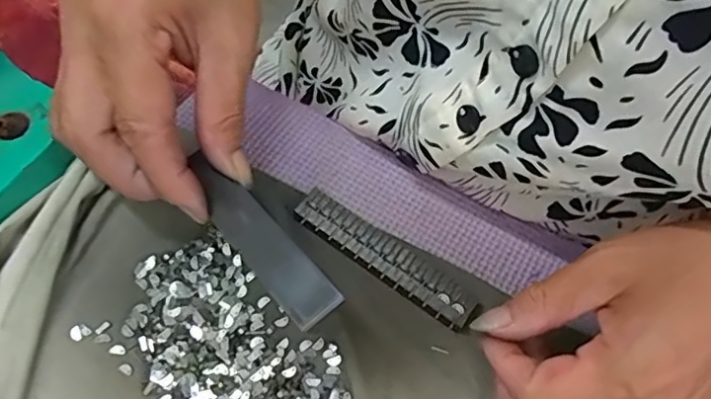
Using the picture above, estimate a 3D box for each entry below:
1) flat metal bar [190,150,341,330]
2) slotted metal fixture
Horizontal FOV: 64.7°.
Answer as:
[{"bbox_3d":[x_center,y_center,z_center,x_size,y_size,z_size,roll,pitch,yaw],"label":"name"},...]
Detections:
[{"bbox_3d":[-0.041,0.012,0.215,0.020,0.006,0.094,-52,57,7],"label":"flat metal bar"},{"bbox_3d":[0.015,0.028,0.275,0.100,0.004,0.022,34,63,12],"label":"slotted metal fixture"}]

